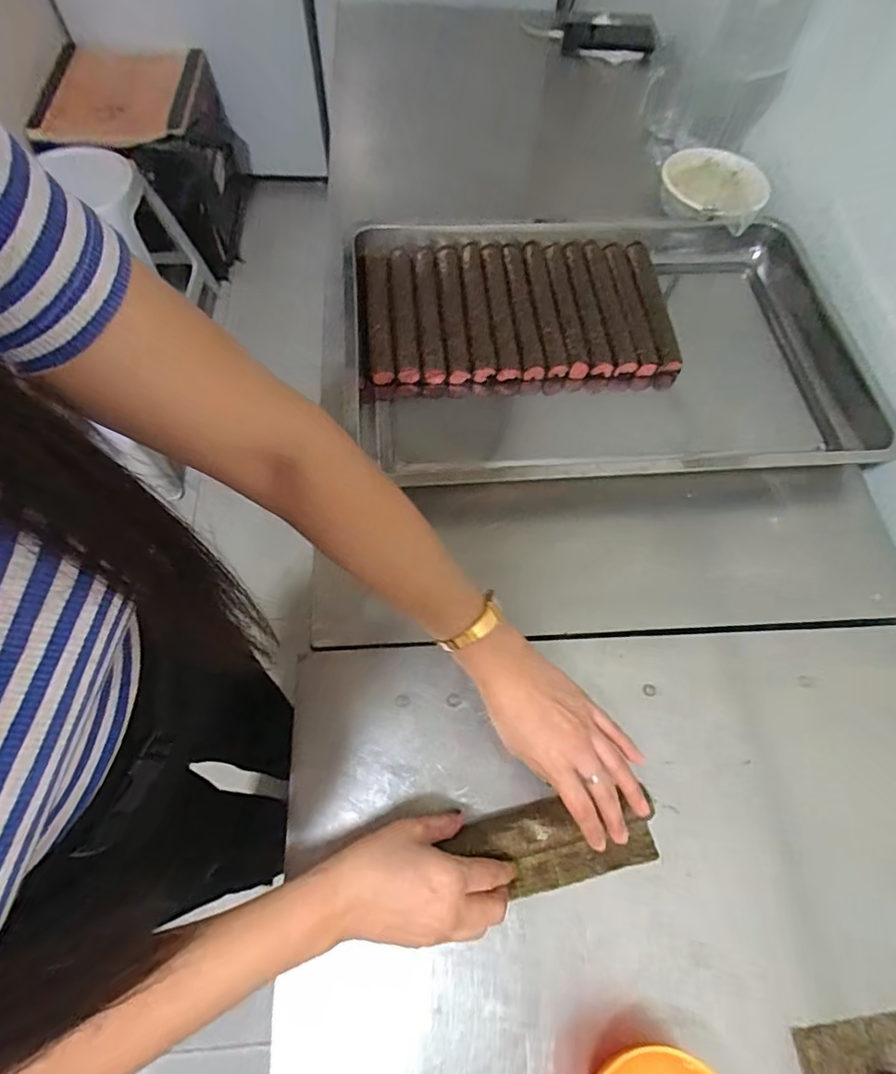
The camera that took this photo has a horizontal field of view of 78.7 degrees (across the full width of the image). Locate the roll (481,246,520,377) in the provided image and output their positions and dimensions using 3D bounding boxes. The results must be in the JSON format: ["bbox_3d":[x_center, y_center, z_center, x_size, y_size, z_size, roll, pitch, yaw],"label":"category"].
[{"bbox_3d":[0.066,-0.278,0.672,0.031,0.021,0.205,-2,65,-5],"label":"roll"}]

